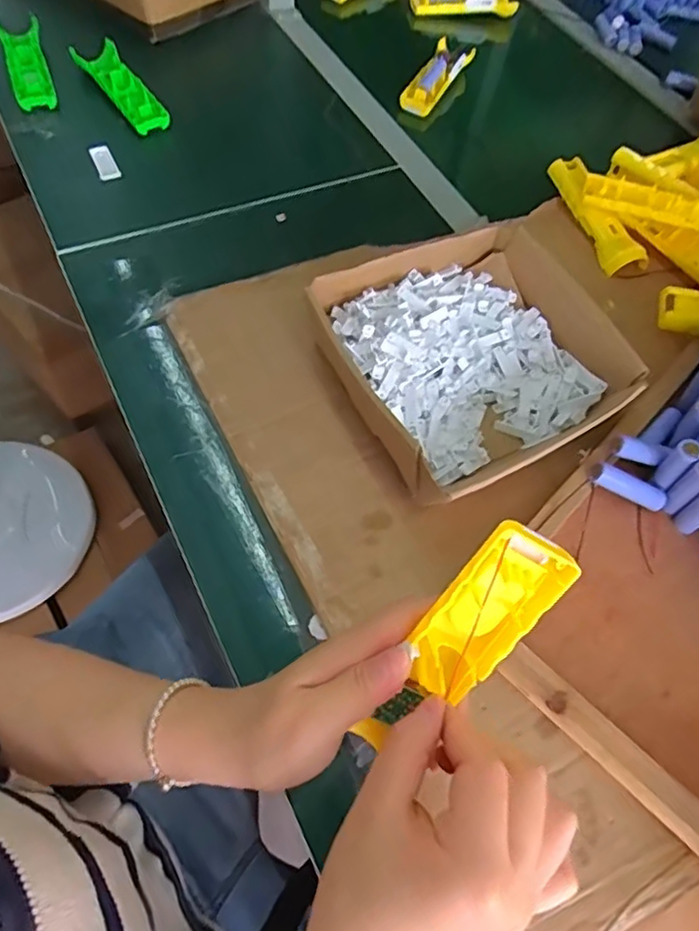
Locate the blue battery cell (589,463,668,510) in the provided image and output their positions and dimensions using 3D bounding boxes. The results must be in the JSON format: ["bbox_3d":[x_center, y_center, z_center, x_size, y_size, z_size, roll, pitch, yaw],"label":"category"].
[{"bbox_3d":[0.221,0.015,0.479,0.066,0.019,0.022,23,61,-7],"label":"blue battery cell"}]

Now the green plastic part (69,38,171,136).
[{"bbox_3d":[-0.271,-0.452,0.717,0.045,0.034,0.158,-33,68,-20],"label":"green plastic part"}]

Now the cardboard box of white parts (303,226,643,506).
[{"bbox_3d":[0.109,-0.097,0.532,0.237,0.056,0.232,-24,65,-16],"label":"cardboard box of white parts"}]

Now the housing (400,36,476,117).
[{"bbox_3d":[0.118,-0.528,0.817,0.047,0.035,0.146,28,63,11],"label":"housing"}]

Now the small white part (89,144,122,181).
[{"bbox_3d":[-0.269,-0.333,0.662,0.023,0.012,0.044,-23,65,-16],"label":"small white part"}]

